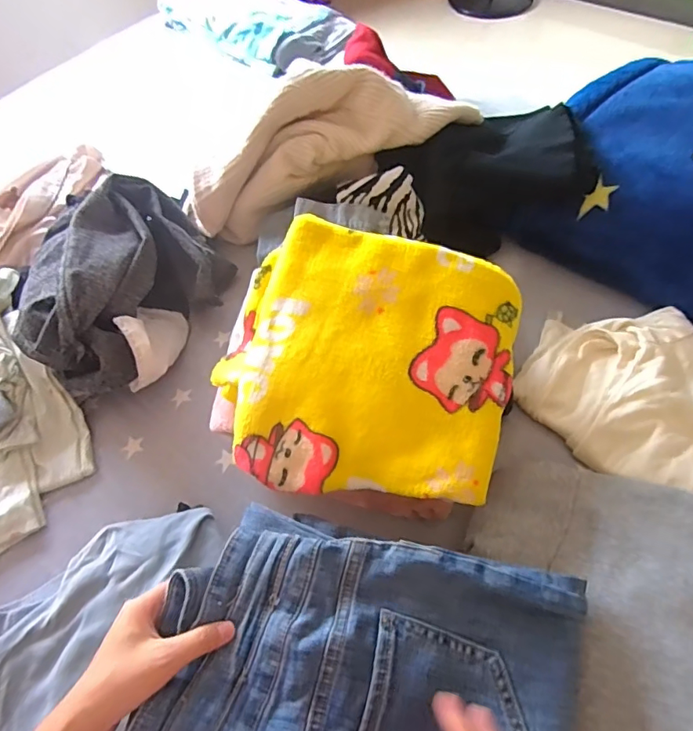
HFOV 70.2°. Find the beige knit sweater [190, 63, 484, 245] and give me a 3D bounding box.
[{"bbox_3d":[-0.037,-0.332,0.749,0.464,0.196,0.093,-23,56,13],"label":"beige knit sweater"}]

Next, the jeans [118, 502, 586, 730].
[{"bbox_3d":[0.017,0.232,0.373,0.312,0.058,0.210,11,58,12],"label":"jeans"}]

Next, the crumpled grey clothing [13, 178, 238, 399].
[{"bbox_3d":[-0.336,-0.125,0.724,0.256,0.155,0.327,18,60,16],"label":"crumpled grey clothing"}]

